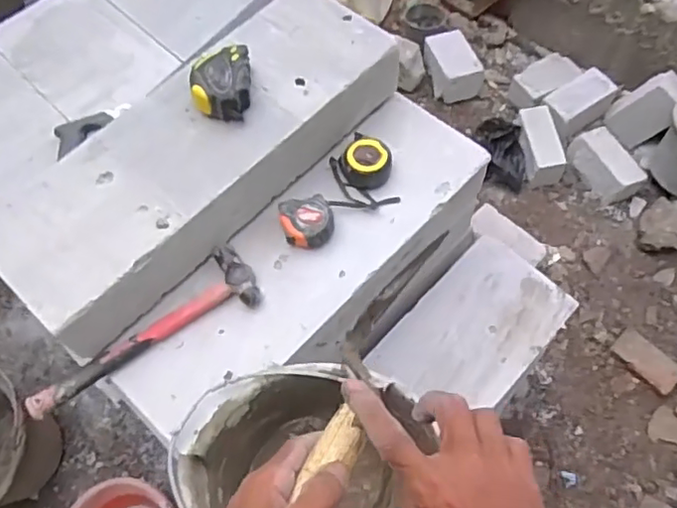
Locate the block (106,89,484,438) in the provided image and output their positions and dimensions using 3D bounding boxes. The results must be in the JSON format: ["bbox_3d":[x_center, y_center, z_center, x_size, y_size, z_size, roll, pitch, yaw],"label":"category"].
[{"bbox_3d":[-0.033,0.048,0.887,0.199,0.219,0.569,41,72,19],"label":"block"}]

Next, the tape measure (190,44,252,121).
[{"bbox_3d":[-0.150,-0.219,0.796,0.076,0.045,0.091,-9,64,-2],"label":"tape measure"}]

